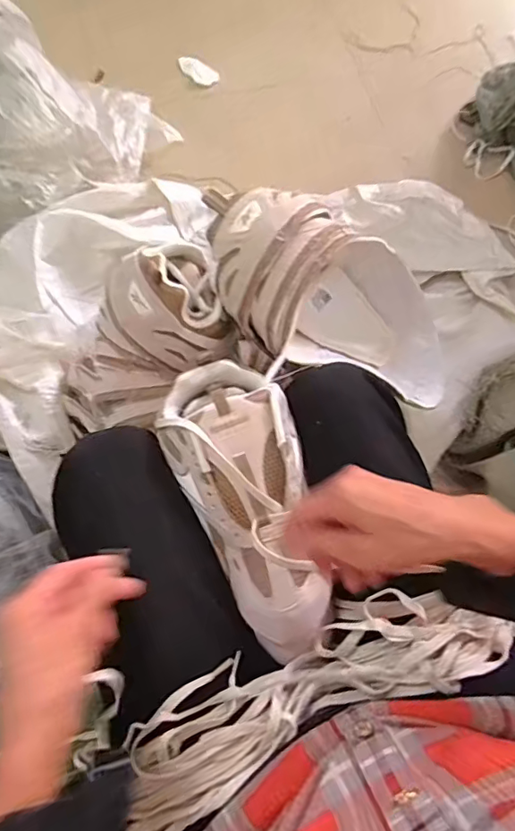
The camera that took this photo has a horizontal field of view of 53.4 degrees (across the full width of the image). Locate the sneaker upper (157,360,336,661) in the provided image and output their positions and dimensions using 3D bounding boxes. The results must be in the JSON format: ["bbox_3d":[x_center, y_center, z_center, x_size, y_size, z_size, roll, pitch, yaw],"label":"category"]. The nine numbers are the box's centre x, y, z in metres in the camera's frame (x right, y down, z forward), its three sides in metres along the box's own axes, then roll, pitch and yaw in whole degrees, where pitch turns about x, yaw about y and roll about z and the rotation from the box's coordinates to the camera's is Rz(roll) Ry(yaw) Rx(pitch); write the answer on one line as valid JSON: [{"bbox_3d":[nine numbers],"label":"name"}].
[{"bbox_3d":[-0.005,0.075,0.444,0.109,0.055,0.256,-17,81,-9],"label":"sneaker upper"}]

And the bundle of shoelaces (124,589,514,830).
[{"bbox_3d":[0.038,0.213,0.396,0.309,0.055,0.084,-22,73,-10],"label":"bundle of shoelaces"}]

